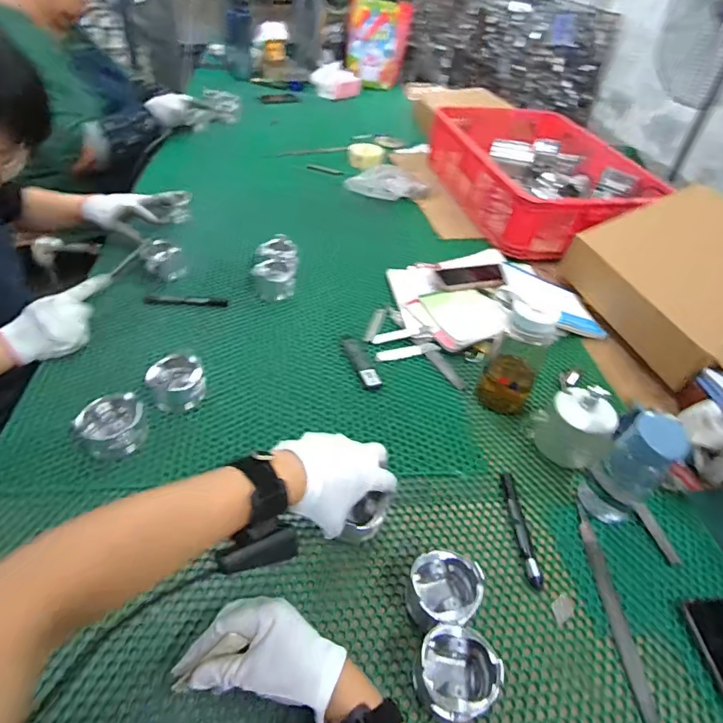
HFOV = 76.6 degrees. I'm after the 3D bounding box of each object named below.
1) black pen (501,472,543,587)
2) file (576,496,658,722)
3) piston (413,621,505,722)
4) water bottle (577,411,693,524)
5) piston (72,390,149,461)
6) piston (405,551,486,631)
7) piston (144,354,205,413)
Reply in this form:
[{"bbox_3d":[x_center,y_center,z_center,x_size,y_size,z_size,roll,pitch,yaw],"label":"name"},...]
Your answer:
[{"bbox_3d":[0.198,0.205,0.574,0.015,0.014,0.142,1,44,-5],"label":"black pen"},{"bbox_3d":[0.283,0.271,0.523,0.021,0.005,0.234,5,43,-2],"label":"file"},{"bbox_3d":[0.090,0.296,0.438,0.070,0.055,0.073,3,43,-3],"label":"piston"},{"bbox_3d":[0.328,0.131,0.560,0.058,0.151,0.066,-26,52,-30],"label":"water bottle"},{"bbox_3d":[-0.324,0.083,0.593,0.081,0.046,0.073,-31,55,-33],"label":"piston"},{"bbox_3d":[0.087,0.247,0.490,0.071,0.051,0.070,13,44,6],"label":"piston"},{"bbox_3d":[-0.262,0.031,0.653,0.071,0.051,0.071,3,43,-3],"label":"piston"}]

